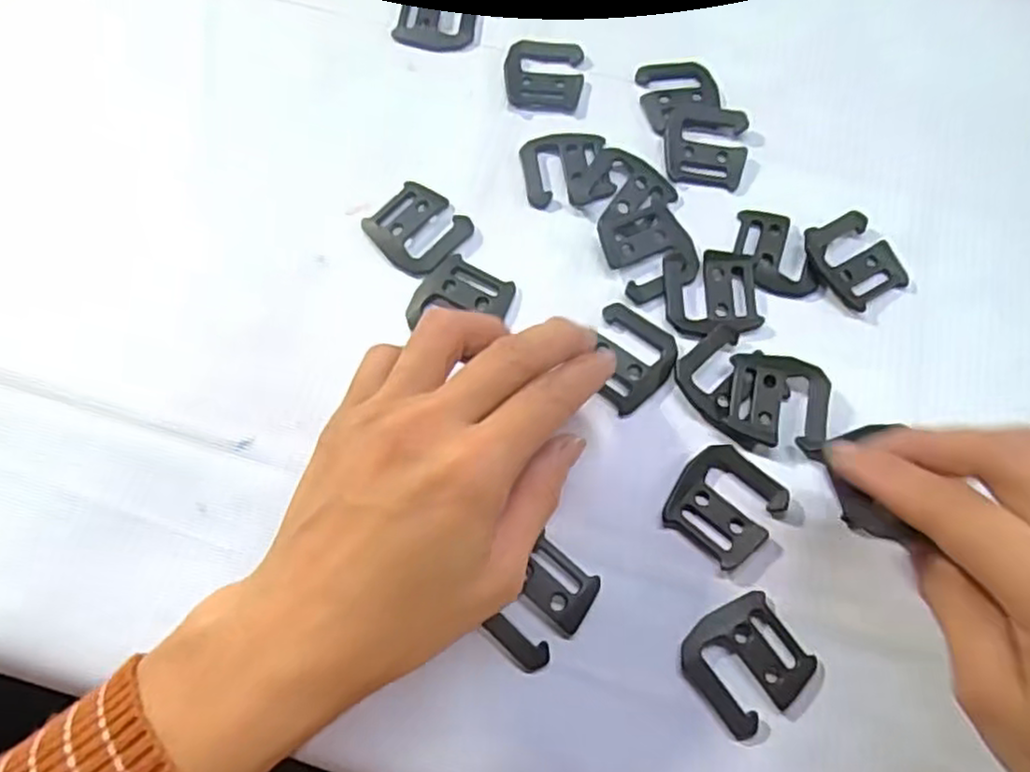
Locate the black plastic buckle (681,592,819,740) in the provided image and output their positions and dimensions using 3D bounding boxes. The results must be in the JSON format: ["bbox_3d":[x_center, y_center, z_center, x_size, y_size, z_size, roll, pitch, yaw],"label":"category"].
[{"bbox_3d":[0.079,0.094,0.242,0.037,0.005,0.036,-30,72,-12],"label":"black plastic buckle"}]

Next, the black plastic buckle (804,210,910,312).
[{"bbox_3d":[0.142,-0.053,0.300,0.035,0.006,0.039,-28,72,-11],"label":"black plastic buckle"}]

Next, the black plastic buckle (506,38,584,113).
[{"bbox_3d":[0.014,-0.147,0.336,0.036,0.004,0.040,4,69,1],"label":"black plastic buckle"}]

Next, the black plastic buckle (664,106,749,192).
[{"bbox_3d":[0.086,-0.109,0.319,0.036,0.006,0.040,8,69,2],"label":"black plastic buckle"}]

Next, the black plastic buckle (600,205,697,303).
[{"bbox_3d":[0.057,-0.056,0.298,0.035,0.006,0.037,-20,70,-9],"label":"black plastic buckle"}]

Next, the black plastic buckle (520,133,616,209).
[{"bbox_3d":[0.023,-0.096,0.316,0.038,0.005,0.039,-7,69,-4],"label":"black plastic buckle"}]

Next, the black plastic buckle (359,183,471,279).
[{"bbox_3d":[-0.042,-0.067,0.304,0.037,0.005,0.039,-42,75,-15],"label":"black plastic buckle"}]

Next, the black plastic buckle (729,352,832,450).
[{"bbox_3d":[0.102,0.006,0.276,0.037,0.006,0.036,6,69,1],"label":"black plastic buckle"}]

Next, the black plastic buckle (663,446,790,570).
[{"bbox_3d":[0.077,0.043,0.262,0.036,0.004,0.038,38,73,13],"label":"black plastic buckle"}]

